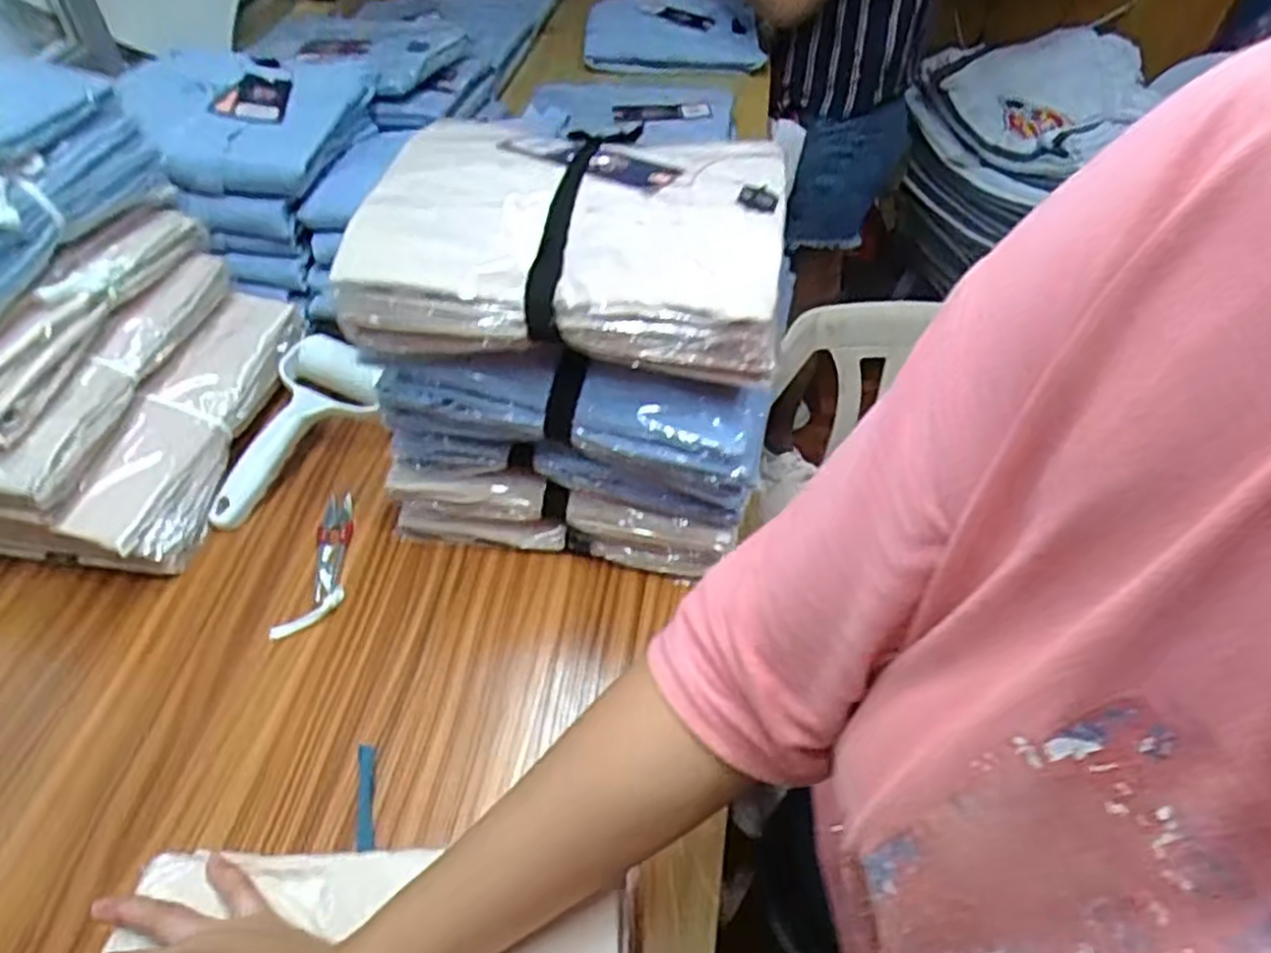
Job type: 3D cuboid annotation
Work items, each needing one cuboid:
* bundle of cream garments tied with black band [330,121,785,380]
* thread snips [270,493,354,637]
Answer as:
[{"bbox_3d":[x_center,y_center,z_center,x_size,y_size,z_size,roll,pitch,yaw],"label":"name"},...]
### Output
[{"bbox_3d":[-0.035,-0.150,0.490,0.245,0.069,0.182,7,51,5],"label":"bundle of cream garments tied with black band"},{"bbox_3d":[-0.232,0.063,0.583,0.042,0.011,0.124,4,51,2],"label":"thread snips"}]

